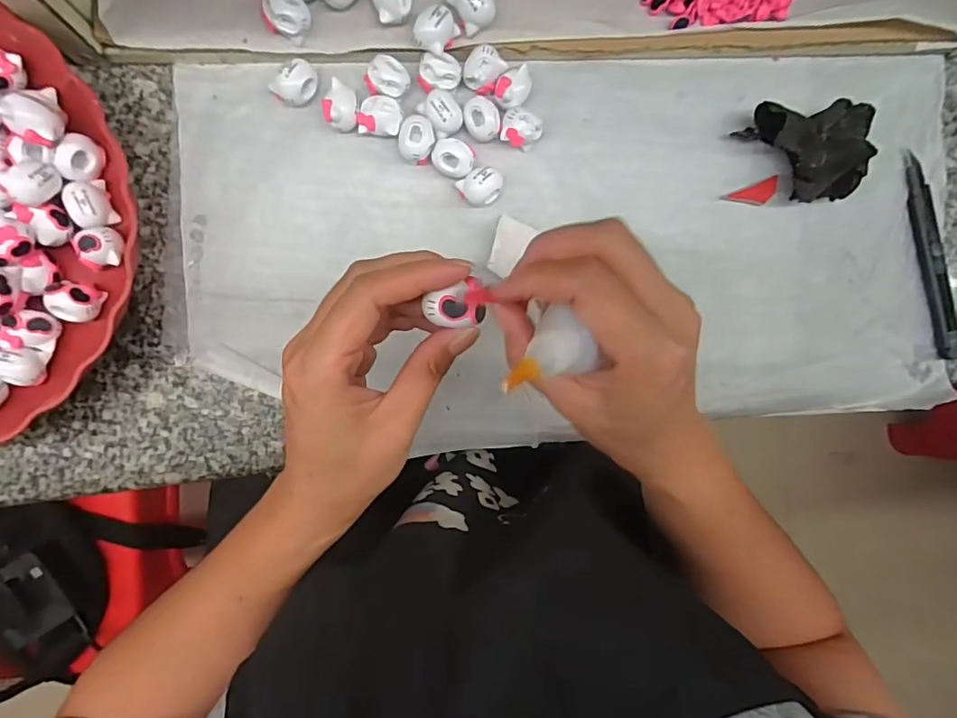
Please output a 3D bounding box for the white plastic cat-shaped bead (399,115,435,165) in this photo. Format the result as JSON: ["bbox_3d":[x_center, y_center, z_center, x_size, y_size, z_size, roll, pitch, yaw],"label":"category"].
[{"bbox_3d":[-0.037,-0.131,0.313,0.020,0.018,0.024,-5,94,-7],"label":"white plastic cat-shaped bead"}]

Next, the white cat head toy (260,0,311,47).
[{"bbox_3d":[-0.105,-0.187,0.286,0.024,0.016,0.022,0,93,-7],"label":"white cat head toy"}]

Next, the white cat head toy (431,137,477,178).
[{"bbox_3d":[-0.015,-0.123,0.318,0.024,0.014,0.022,0,93,-7],"label":"white cat head toy"}]

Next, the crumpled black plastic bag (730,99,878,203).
[{"bbox_3d":[0.217,-0.133,0.335,0.087,0.029,0.058,-5,94,-7],"label":"crumpled black plastic bag"}]

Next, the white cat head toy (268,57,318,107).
[{"bbox_3d":[-0.105,-0.159,0.303,0.027,0.017,0.018,-40,97,-3],"label":"white cat head toy"}]

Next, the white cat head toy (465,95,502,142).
[{"bbox_3d":[0.002,-0.145,0.317,0.018,0.019,0.025,-39,97,-3],"label":"white cat head toy"}]

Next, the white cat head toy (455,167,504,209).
[{"bbox_3d":[0.002,-0.105,0.319,0.026,0.018,0.022,-33,97,-4],"label":"white cat head toy"}]

